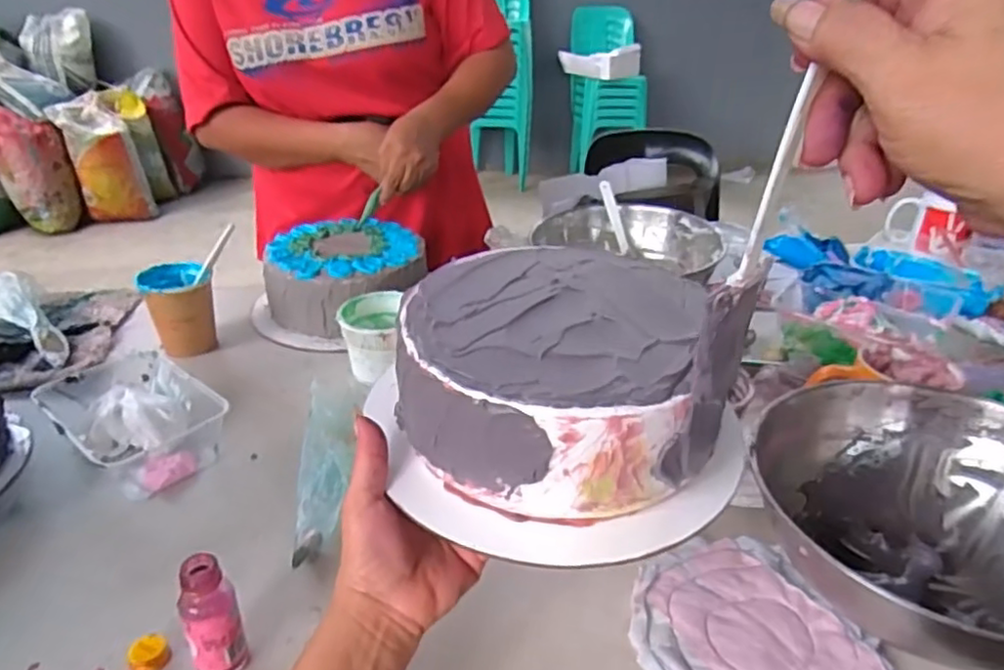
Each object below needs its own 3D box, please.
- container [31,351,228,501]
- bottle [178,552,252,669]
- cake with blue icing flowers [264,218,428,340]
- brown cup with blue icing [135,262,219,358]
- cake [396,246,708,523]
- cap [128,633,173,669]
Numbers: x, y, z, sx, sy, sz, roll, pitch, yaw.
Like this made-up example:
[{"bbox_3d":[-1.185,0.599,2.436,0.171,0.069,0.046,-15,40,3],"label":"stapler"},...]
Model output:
[{"bbox_3d":[-0.344,0.079,0.609,0.179,0.056,0.114,22,35,33],"label":"container"},{"bbox_3d":[-0.175,0.177,0.398,0.030,0.089,0.030,-16,33,-29],"label":"bottle"},{"bbox_3d":[-0.200,-0.070,0.844,0.188,0.100,0.176,-7,30,-16],"label":"cake with blue icing flowers"},{"bbox_3d":[-0.373,-0.029,0.758,0.069,0.094,0.082,-16,33,-29],"label":"brown cup with blue icing"},{"bbox_3d":[0.030,0.020,0.411,0.171,0.086,0.176,1,28,-1],"label":"cake"},{"bbox_3d":[-0.223,0.202,0.413,0.023,0.012,0.022,1,28,-1],"label":"cap"}]

